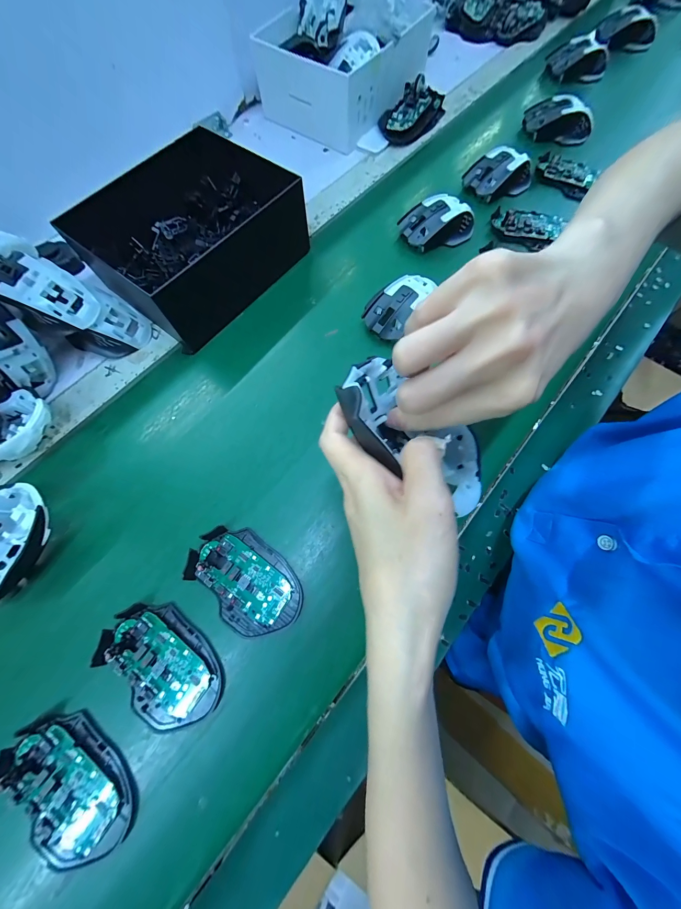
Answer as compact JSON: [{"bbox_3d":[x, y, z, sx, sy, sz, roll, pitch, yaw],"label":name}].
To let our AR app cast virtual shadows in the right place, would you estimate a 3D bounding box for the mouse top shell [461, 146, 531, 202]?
[{"bbox_3d":[0.243,-0.422,0.443,0.102,0.038,0.052,-18,73,-5],"label":"mouse top shell"}]

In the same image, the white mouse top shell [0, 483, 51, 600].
[{"bbox_3d":[-0.321,0.084,0.285,0.072,0.046,0.106,18,74,6],"label":"white mouse top shell"}]

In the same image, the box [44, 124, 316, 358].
[{"bbox_3d":[-0.183,-0.282,0.375,0.196,0.084,0.222,40,77,12],"label":"box"}]

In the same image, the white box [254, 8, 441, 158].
[{"bbox_3d":[0.013,-0.663,0.500,0.199,0.086,0.267,36,76,11],"label":"white box"}]

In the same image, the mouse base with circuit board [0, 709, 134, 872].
[{"bbox_3d":[-0.220,0.265,0.236,0.067,0.023,0.114,-43,77,-12],"label":"mouse base with circuit board"}]

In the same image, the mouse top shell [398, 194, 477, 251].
[{"bbox_3d":[0.139,-0.325,0.412,0.108,0.036,0.058,-13,73,-3],"label":"mouse top shell"}]

